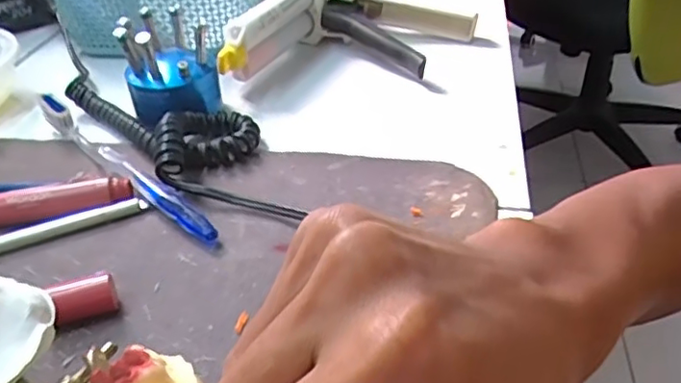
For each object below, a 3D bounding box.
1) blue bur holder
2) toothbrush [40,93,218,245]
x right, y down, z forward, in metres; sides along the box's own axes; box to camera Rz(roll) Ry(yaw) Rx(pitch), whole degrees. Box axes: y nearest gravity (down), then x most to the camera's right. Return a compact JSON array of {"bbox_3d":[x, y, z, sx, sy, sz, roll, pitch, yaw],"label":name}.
[{"bbox_3d":[-0.112,-0.084,0.406,0.058,0.066,0.053,-13,38,-14],"label":"blue bur holder"},{"bbox_3d":[-0.127,-0.017,0.357,0.176,0.021,0.012,29,47,34],"label":"toothbrush"}]

